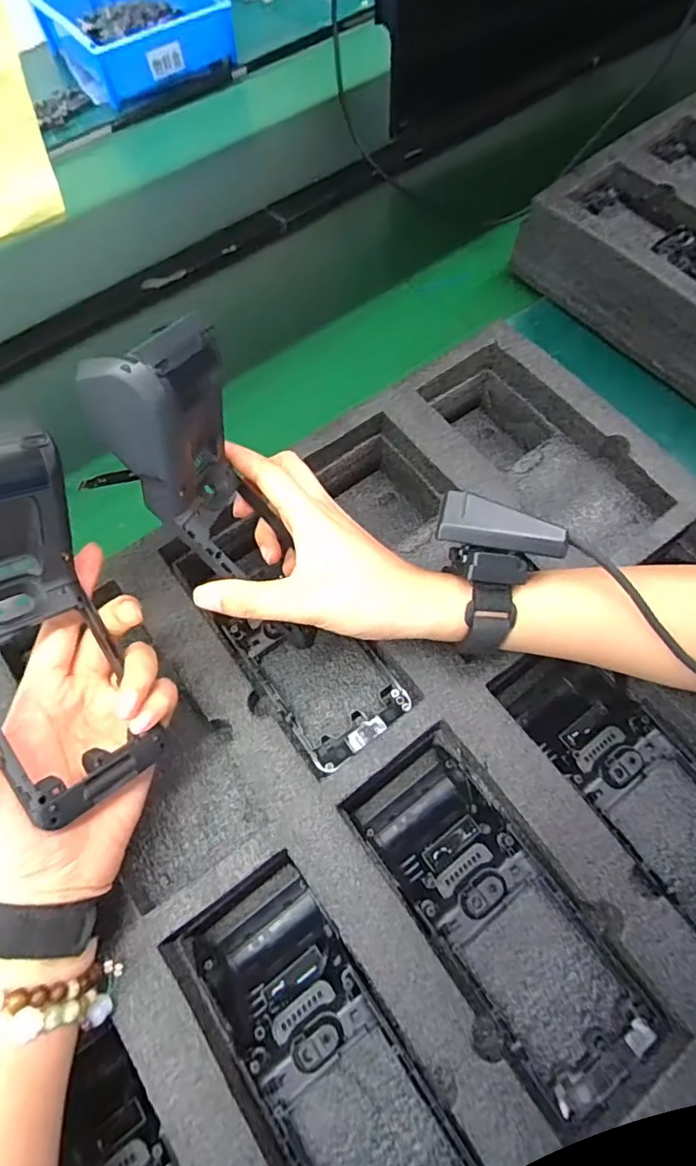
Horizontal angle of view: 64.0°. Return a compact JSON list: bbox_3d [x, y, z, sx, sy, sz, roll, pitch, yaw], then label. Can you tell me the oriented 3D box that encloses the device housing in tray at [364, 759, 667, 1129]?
[{"bbox_3d":[0.090,0.198,0.329,0.071,0.048,0.168,-34,68,-12],"label":"device housing in tray"}]

